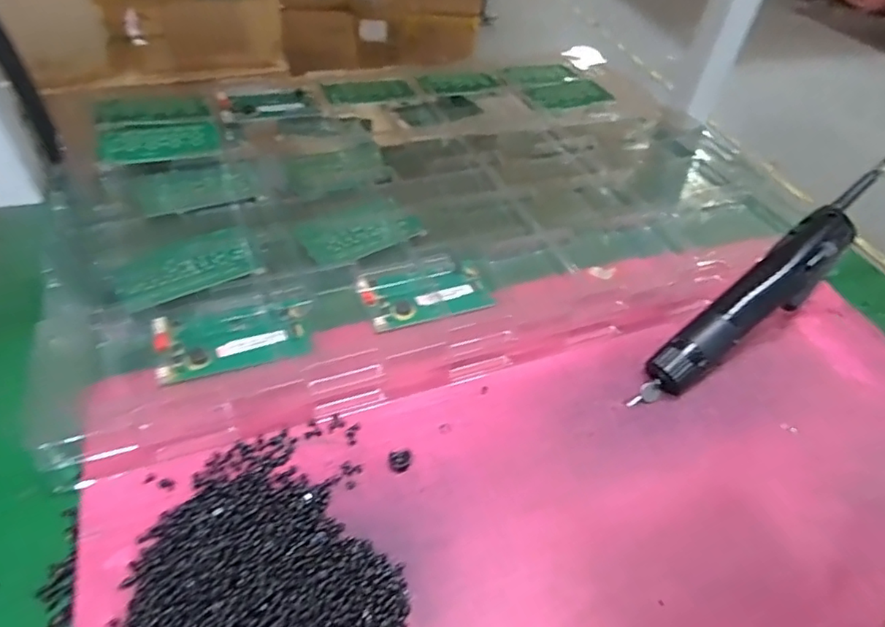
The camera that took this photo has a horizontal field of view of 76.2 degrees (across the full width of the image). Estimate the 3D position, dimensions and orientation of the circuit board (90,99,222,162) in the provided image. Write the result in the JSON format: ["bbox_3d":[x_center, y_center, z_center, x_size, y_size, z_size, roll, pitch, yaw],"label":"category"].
[{"bbox_3d":[-0.285,-0.186,0.566,0.106,0.008,0.108,-14,53,-22],"label":"circuit board"}]

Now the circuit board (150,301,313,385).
[{"bbox_3d":[-0.156,0.018,0.420,0.104,0.010,0.054,-15,52,-19],"label":"circuit board"}]

